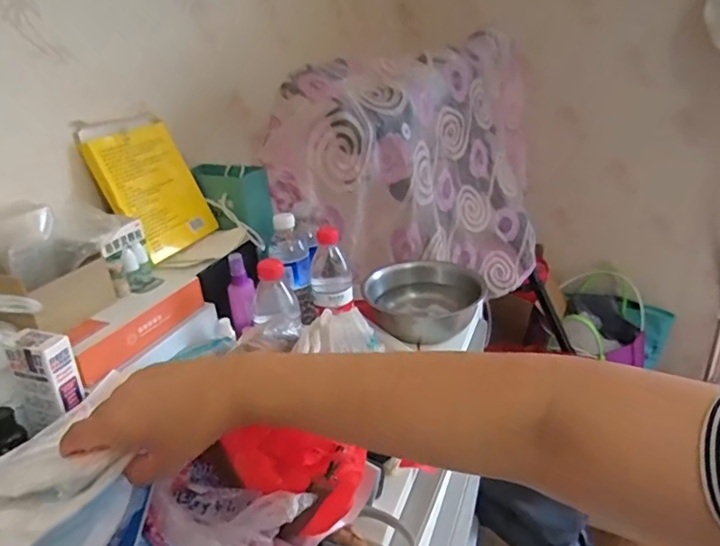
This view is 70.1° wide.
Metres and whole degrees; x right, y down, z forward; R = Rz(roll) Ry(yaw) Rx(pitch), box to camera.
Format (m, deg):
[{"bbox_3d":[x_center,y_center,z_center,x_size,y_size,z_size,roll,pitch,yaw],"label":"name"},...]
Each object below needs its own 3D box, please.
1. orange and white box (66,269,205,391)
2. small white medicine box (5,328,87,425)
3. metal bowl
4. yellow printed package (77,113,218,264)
[{"bbox_3d":[-0.272,0.057,0.622,0.065,0.042,0.196,6,28,22],"label":"orange and white box"},{"bbox_3d":[-0.310,0.103,0.511,0.050,0.087,0.032,0,26,11],"label":"small white medicine box"},{"bbox_3d":[0.109,0.049,0.886,0.188,0.067,0.190,-1,26,8],"label":"metal bowl"},{"bbox_3d":[-0.297,-0.125,0.741,0.035,0.196,0.146,-10,22,33],"label":"yellow printed package"}]

